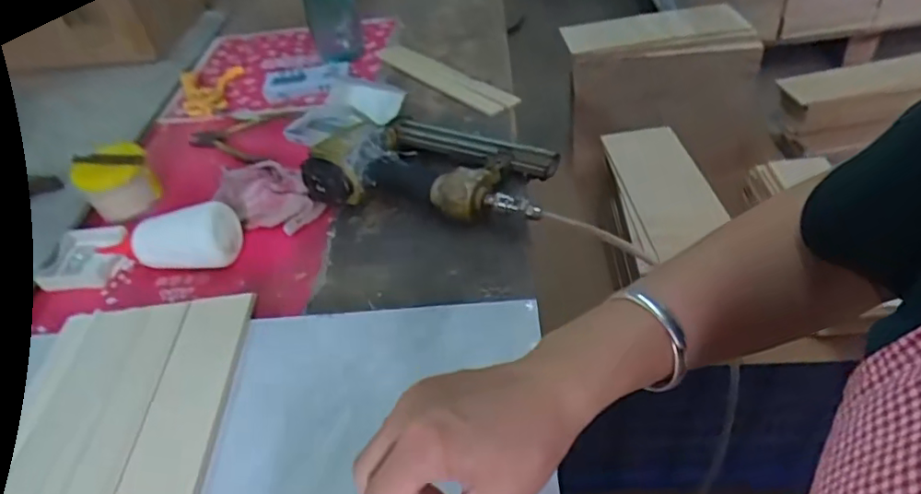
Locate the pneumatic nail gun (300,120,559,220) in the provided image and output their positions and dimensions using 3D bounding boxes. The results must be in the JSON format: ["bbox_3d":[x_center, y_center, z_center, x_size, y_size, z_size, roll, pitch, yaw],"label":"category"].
[{"bbox_3d":[-0.024,-0.093,0.617,0.244,0.064,0.153,9,45,17],"label":"pneumatic nail gun"}]

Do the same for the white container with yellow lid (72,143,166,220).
[{"bbox_3d":[-0.394,-0.077,0.657,0.074,0.056,0.084,-33,49,-25],"label":"white container with yellow lid"}]

